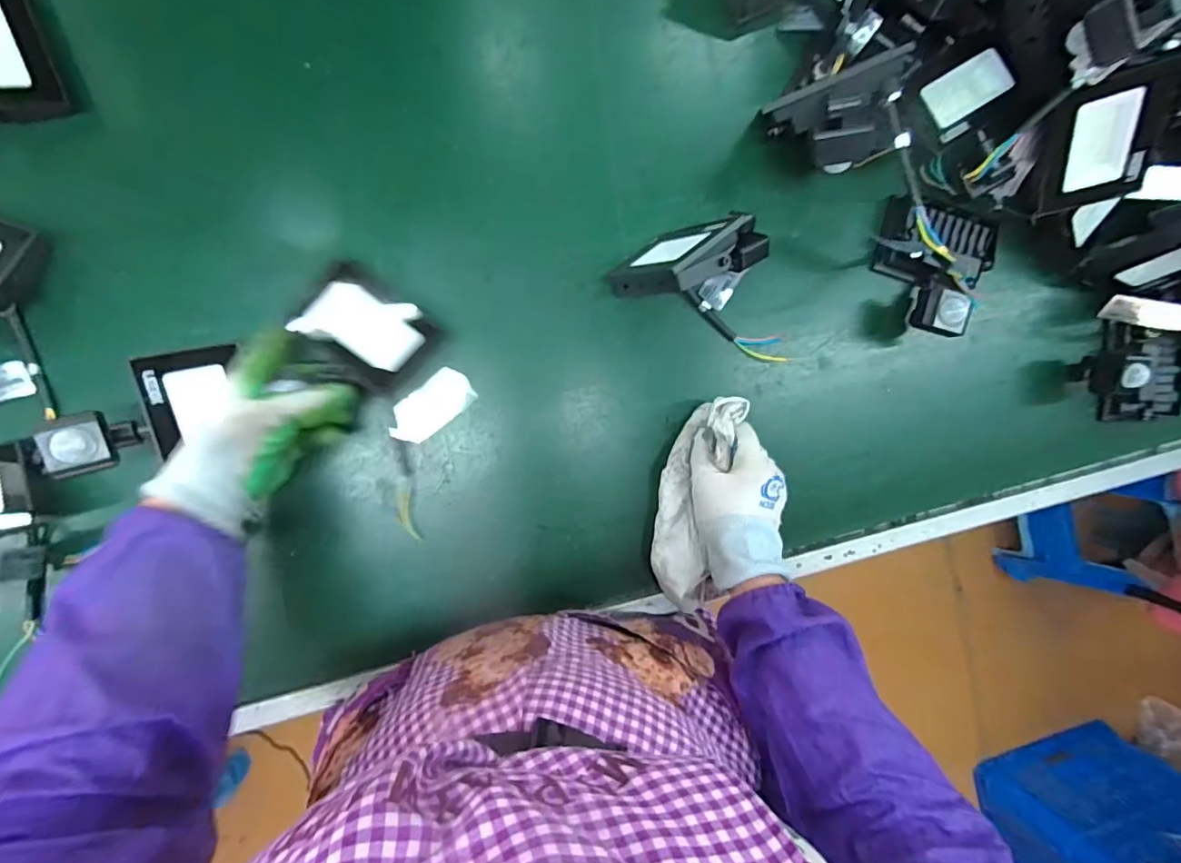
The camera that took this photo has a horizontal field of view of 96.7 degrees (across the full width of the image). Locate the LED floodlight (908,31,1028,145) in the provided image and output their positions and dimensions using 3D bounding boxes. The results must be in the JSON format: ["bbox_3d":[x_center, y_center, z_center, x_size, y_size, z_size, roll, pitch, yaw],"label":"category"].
[{"bbox_3d":[0.323,-0.298,0.463,0.088,0.028,0.068,-34,84,1],"label":"LED floodlight"}]

